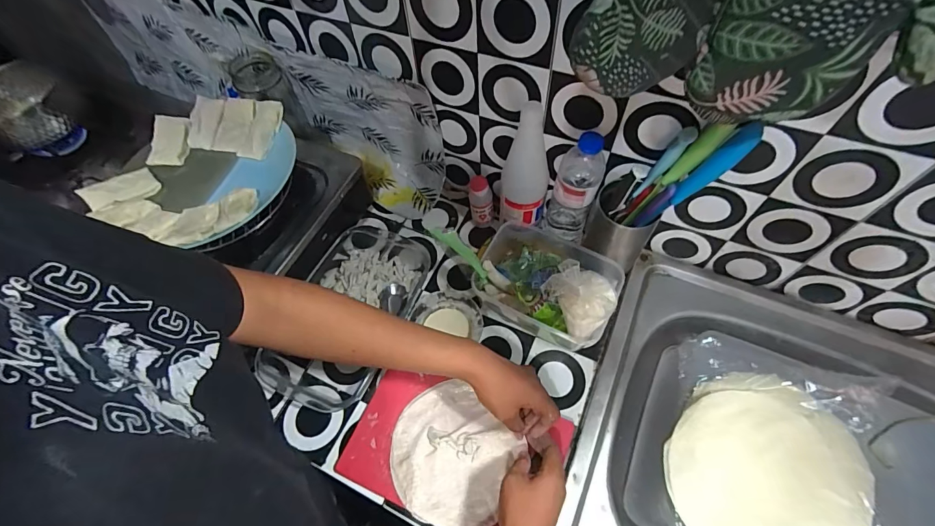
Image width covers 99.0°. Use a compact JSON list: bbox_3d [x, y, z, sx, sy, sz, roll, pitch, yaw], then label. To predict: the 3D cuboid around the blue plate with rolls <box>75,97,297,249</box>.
[{"bbox_3d":[-0.380,-0.141,0.590,0.256,0.048,0.243,-2,60,3],"label":"blue plate with rolls"}]

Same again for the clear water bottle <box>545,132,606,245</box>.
[{"bbox_3d":[0.162,-0.105,0.613,0.065,0.209,0.064,14,62,12],"label":"clear water bottle"}]

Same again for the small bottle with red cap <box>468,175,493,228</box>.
[{"bbox_3d":[0.022,-0.104,0.687,0.043,0.101,0.038,2,60,5],"label":"small bottle with red cap"}]

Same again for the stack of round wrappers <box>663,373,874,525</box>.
[{"bbox_3d":[0.349,0.245,0.466,0.197,0.026,0.215,39,69,23],"label":"stack of round wrappers"}]

